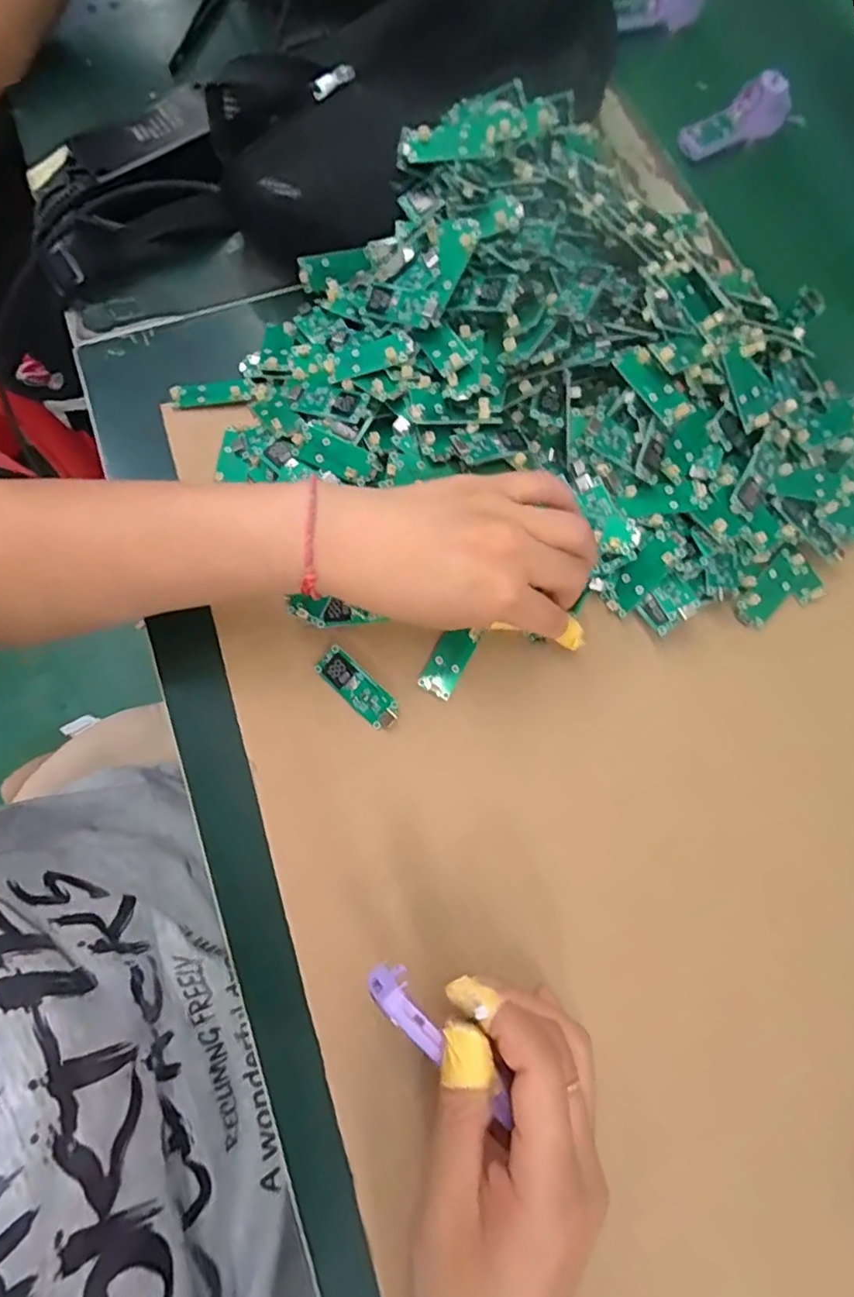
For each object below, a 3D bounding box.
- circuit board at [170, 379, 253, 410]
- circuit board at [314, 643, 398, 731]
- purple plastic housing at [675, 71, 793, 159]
[{"bbox_3d":[-0.134,-0.158,0.359,0.048,0.004,0.015,-6,87,-1],"label":"circuit board"},{"bbox_3d":[-0.036,0.022,0.307,0.050,0.006,0.017,43,77,10],"label":"circuit board"},{"bbox_3d":[0.233,-0.402,0.436,0.083,0.026,0.033,-29,76,-10],"label":"purple plastic housing"}]

